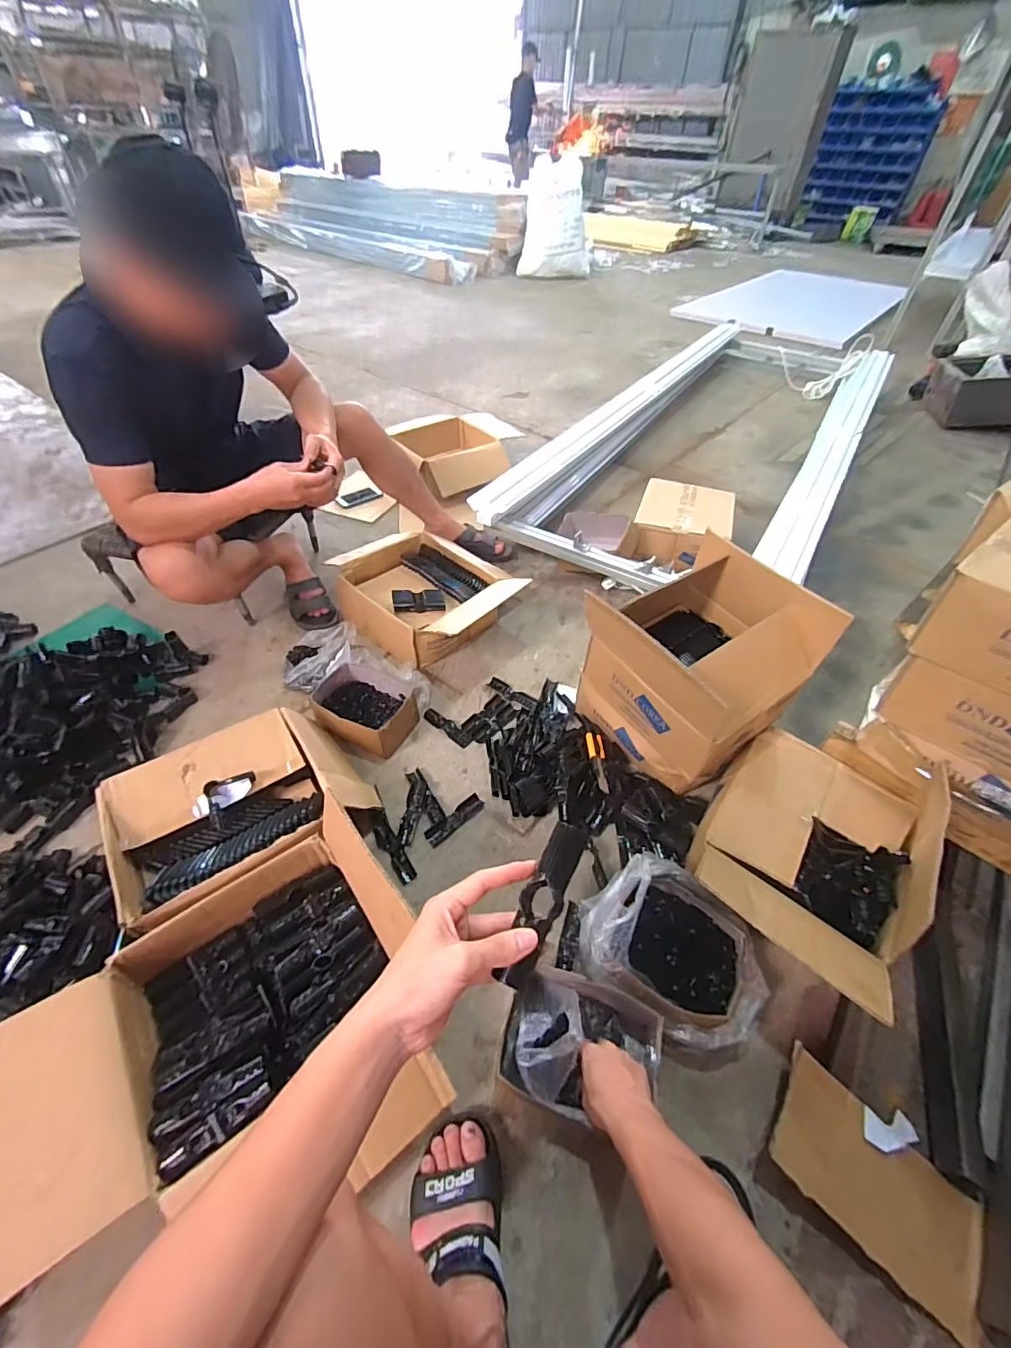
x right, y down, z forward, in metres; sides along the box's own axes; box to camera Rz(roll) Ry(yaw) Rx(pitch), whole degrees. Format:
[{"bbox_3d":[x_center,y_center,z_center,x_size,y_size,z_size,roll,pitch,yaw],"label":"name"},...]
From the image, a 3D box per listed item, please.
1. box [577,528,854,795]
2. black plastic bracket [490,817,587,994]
[{"bbox_3d":[0.346,-0.005,1.010,0.307,0.379,0.344,-25,53,-24],"label":"box"},{"bbox_3d":[0.030,0.189,0.422,0.035,0.025,0.133,19,69,16],"label":"black plastic bracket"}]

